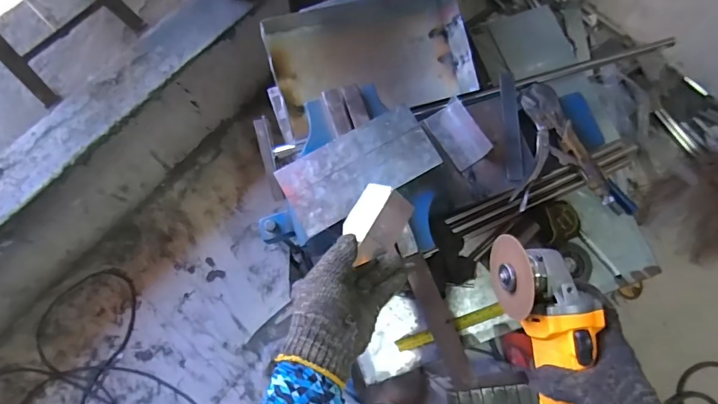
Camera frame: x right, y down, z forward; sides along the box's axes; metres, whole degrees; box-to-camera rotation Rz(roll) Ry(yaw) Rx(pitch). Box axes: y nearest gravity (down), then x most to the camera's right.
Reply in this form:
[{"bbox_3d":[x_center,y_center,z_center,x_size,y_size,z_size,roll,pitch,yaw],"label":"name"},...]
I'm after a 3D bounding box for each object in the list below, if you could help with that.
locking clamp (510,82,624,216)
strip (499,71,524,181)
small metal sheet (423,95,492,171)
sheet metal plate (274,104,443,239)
[{"bbox_3d":[0.319,-0.092,0.673,0.166,0.030,0.215,1,77,-4],"label":"locking clamp"},{"bbox_3d":[0.243,-0.122,0.674,0.027,0.010,0.178,-1,77,-4],"label":"strip"},{"bbox_3d":[0.153,-0.106,0.656,0.057,0.046,0.102,-32,82,-11],"label":"small metal sheet"},{"bbox_3d":[0.000,-0.047,0.573,0.205,0.008,0.100,-30,79,-8],"label":"sheet metal plate"}]

